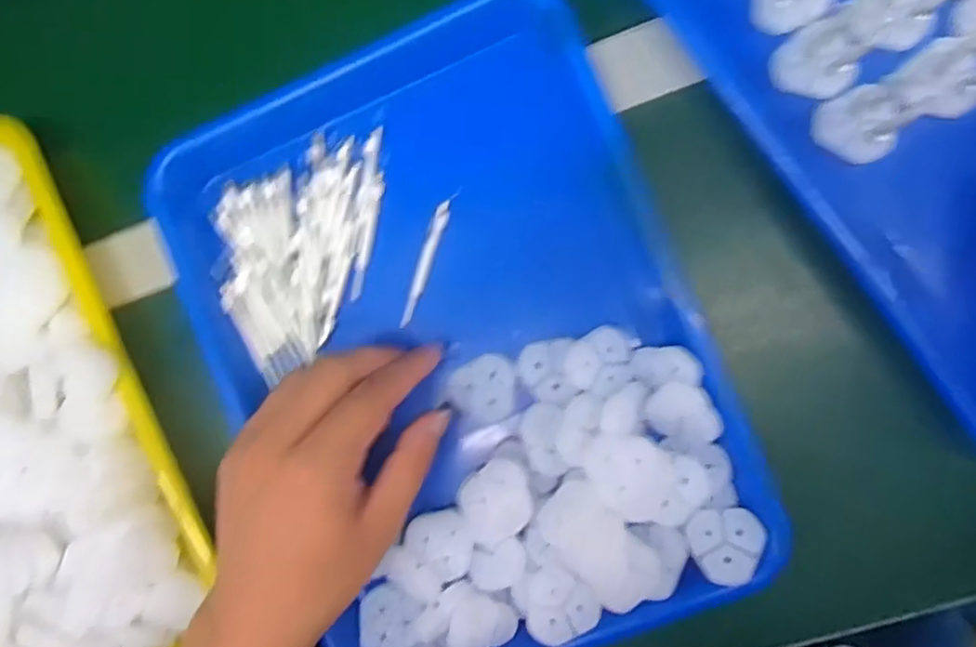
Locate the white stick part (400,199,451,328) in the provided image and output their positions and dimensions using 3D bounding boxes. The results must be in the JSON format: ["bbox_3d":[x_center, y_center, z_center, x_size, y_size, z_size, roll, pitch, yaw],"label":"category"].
[{"bbox_3d":[-0.034,-0.032,0.362,0.008,0.004,0.072,18,92,8],"label":"white stick part"}]

